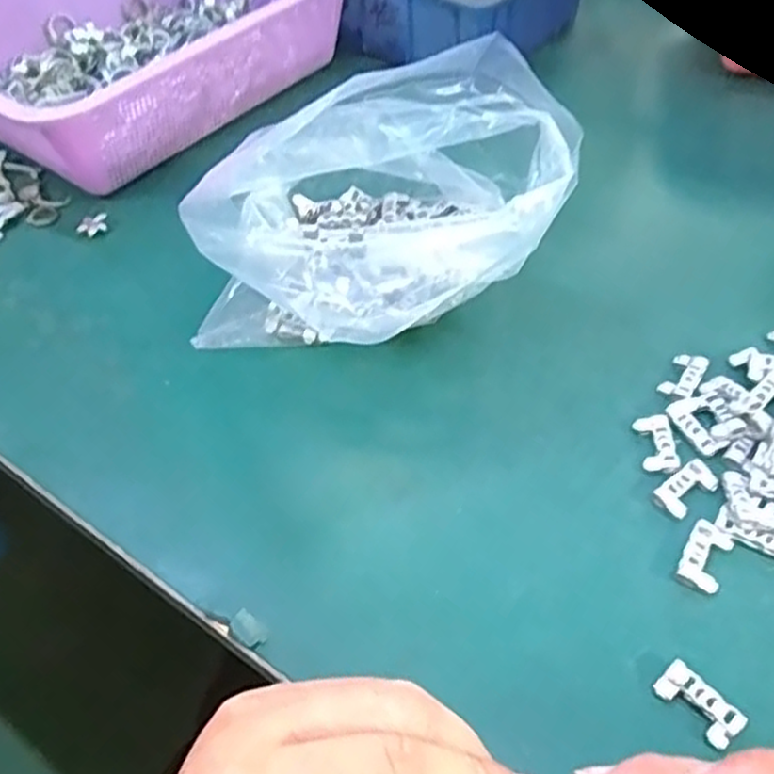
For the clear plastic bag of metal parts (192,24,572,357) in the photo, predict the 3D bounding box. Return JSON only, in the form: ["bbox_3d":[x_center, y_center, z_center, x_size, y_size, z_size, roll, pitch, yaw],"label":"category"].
[{"bbox_3d":[-0.011,-0.103,0.391,0.195,0.120,0.132,-6,51,0],"label":"clear plastic bag of metal parts"}]

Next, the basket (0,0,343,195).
[{"bbox_3d":[-0.181,-0.265,0.557,0.202,0.077,0.282,35,62,28],"label":"basket"}]

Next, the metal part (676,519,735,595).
[{"bbox_3d":[0.135,0.072,0.312,0.017,0.004,0.030,25,57,22],"label":"metal part"}]

